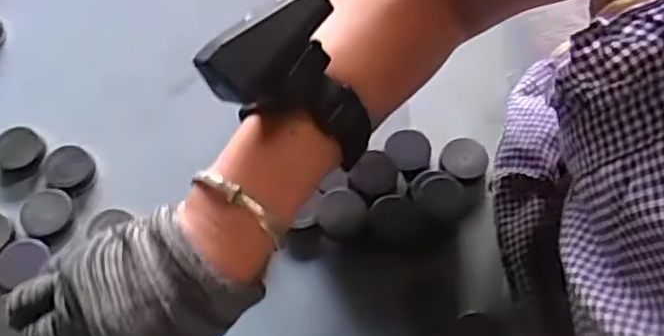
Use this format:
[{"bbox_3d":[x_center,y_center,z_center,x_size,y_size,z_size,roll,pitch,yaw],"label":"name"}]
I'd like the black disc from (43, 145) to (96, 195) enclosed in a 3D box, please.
[{"bbox_3d":[-0.180,-0.003,0.440,0.032,0.010,0.034,1,63,-2],"label":"black disc"}]

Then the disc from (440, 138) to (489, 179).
[{"bbox_3d":[0.091,-0.007,0.453,0.030,0.009,0.032,1,63,-2],"label":"disc"}]

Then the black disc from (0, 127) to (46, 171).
[{"bbox_3d":[-0.217,-0.014,0.449,0.031,0.004,0.032,1,63,-2],"label":"black disc"}]

